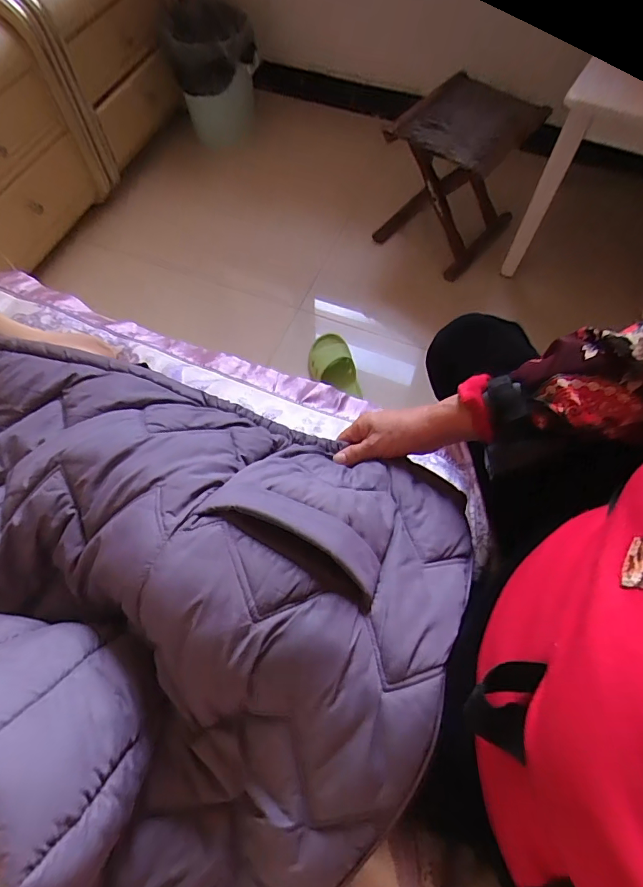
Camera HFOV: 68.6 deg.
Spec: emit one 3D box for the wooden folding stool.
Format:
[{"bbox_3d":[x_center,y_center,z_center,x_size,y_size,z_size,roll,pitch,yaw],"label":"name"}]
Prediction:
[{"bbox_3d":[0.341,-0.673,1.212,0.267,0.319,0.308,35,69,16],"label":"wooden folding stool"}]

